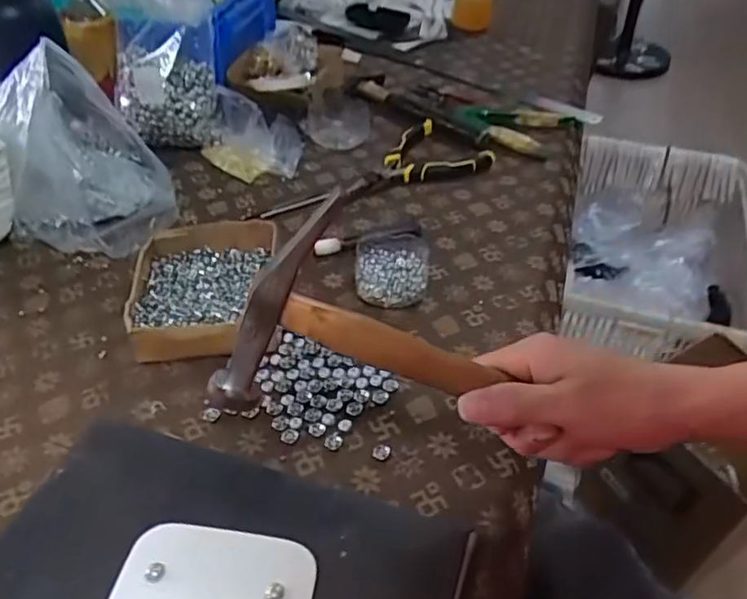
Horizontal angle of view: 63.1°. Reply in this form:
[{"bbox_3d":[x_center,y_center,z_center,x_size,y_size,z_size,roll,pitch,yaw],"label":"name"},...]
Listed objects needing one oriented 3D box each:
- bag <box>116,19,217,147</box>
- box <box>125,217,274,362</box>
[{"bbox_3d":[-0.248,-0.259,0.729,0.112,0.139,0.033,-2,9,-12],"label":"bag"},{"bbox_3d":[-0.153,-0.012,0.558,0.129,0.043,0.145,-3,43,-1],"label":"box"}]

